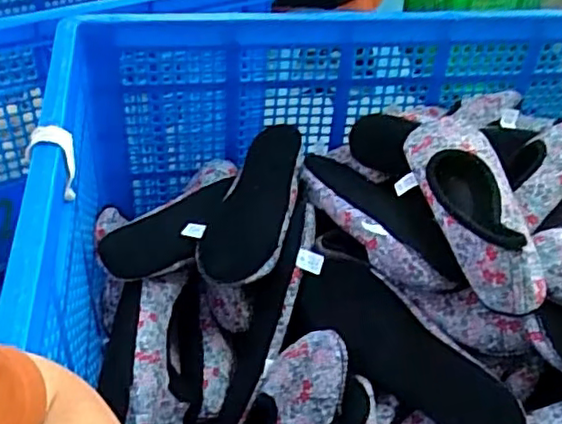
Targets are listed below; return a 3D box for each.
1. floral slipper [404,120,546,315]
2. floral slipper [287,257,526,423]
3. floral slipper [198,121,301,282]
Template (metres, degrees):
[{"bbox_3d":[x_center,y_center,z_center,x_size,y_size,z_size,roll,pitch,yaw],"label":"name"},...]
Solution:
[{"bbox_3d":[0.196,-0.008,0.667,0.092,0.056,0.249,-3,40,-9],"label":"floral slipper"},{"bbox_3d":[0.130,0.153,0.687,0.253,0.060,0.095,37,90,21],"label":"floral slipper"},{"bbox_3d":[-0.032,-0.026,0.815,0.101,0.041,0.277,8,40,5],"label":"floral slipper"}]

